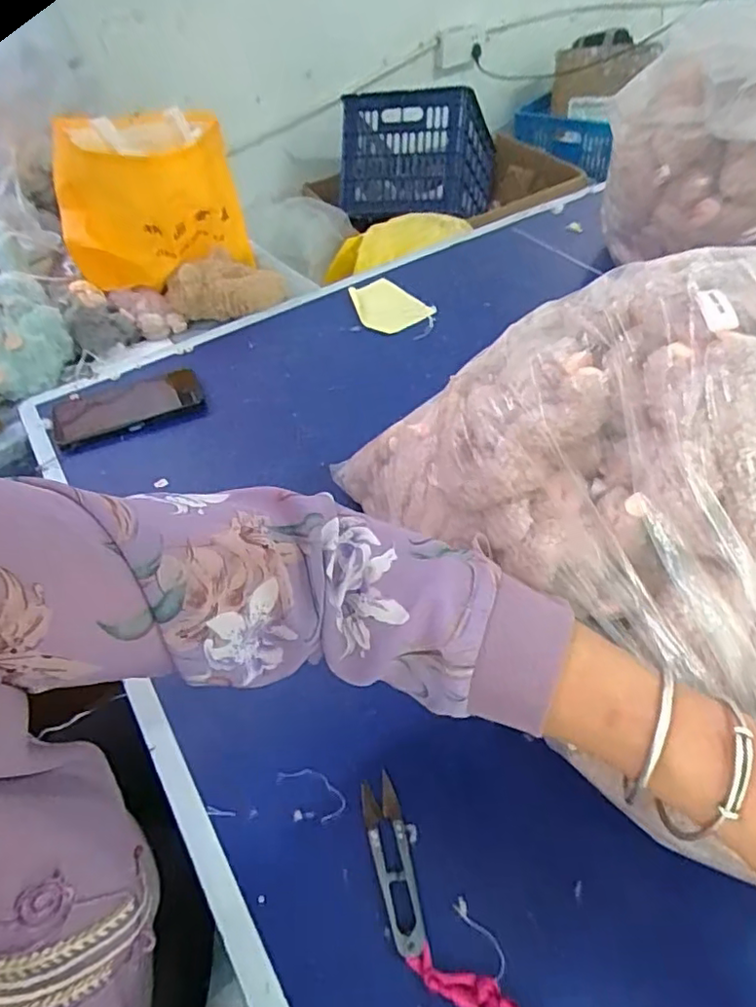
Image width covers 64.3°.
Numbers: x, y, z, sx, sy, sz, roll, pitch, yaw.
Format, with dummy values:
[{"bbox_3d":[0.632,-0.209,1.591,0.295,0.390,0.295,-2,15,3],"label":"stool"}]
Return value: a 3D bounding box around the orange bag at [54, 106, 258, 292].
[{"bbox_3d":[-0.304,-0.403,0.806,0.198,0.176,0.179,15,51,19],"label":"orange bag"}]

